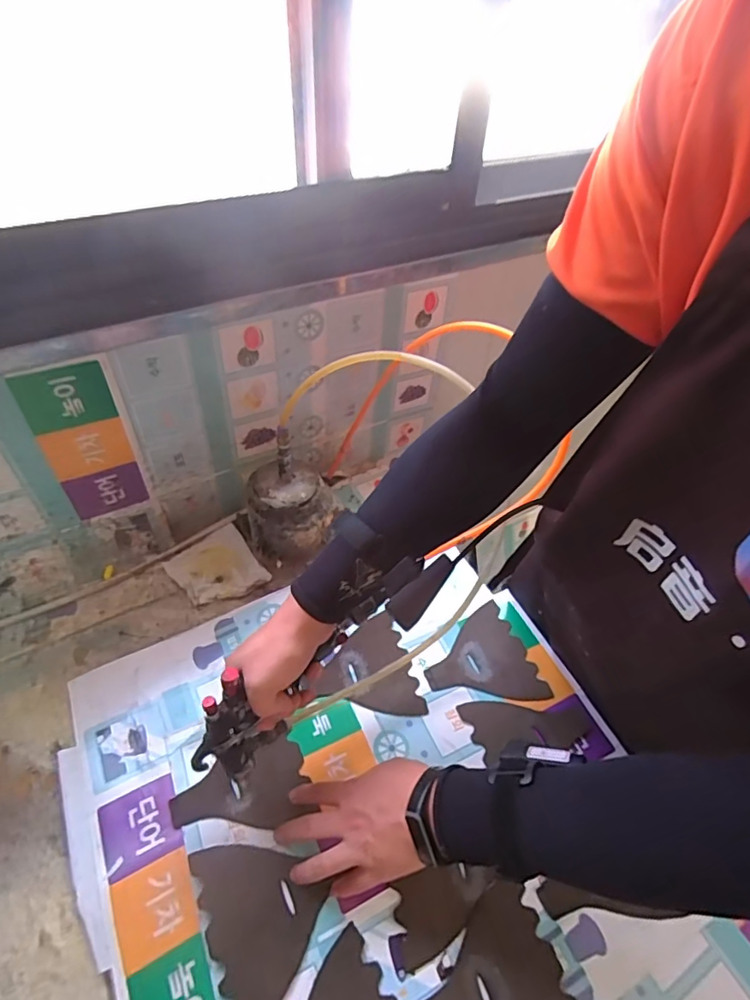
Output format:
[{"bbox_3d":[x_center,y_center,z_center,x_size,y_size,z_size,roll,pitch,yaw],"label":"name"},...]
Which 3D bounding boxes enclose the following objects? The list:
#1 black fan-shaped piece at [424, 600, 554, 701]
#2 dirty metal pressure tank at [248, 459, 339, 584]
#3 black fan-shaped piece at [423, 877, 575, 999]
[{"bbox_3d":[0.126,0.197,0.631,0.132,0.007,0.126,-11,51,-15],"label":"black fan-shaped piece"},{"bbox_3d":[-0.109,0.023,0.685,0.112,0.123,0.108,3,48,-3],"label":"dirty metal pressure tank"},{"bbox_3d":[0.099,0.418,0.431,0.129,0.006,0.125,-12,51,-16],"label":"black fan-shaped piece"}]

